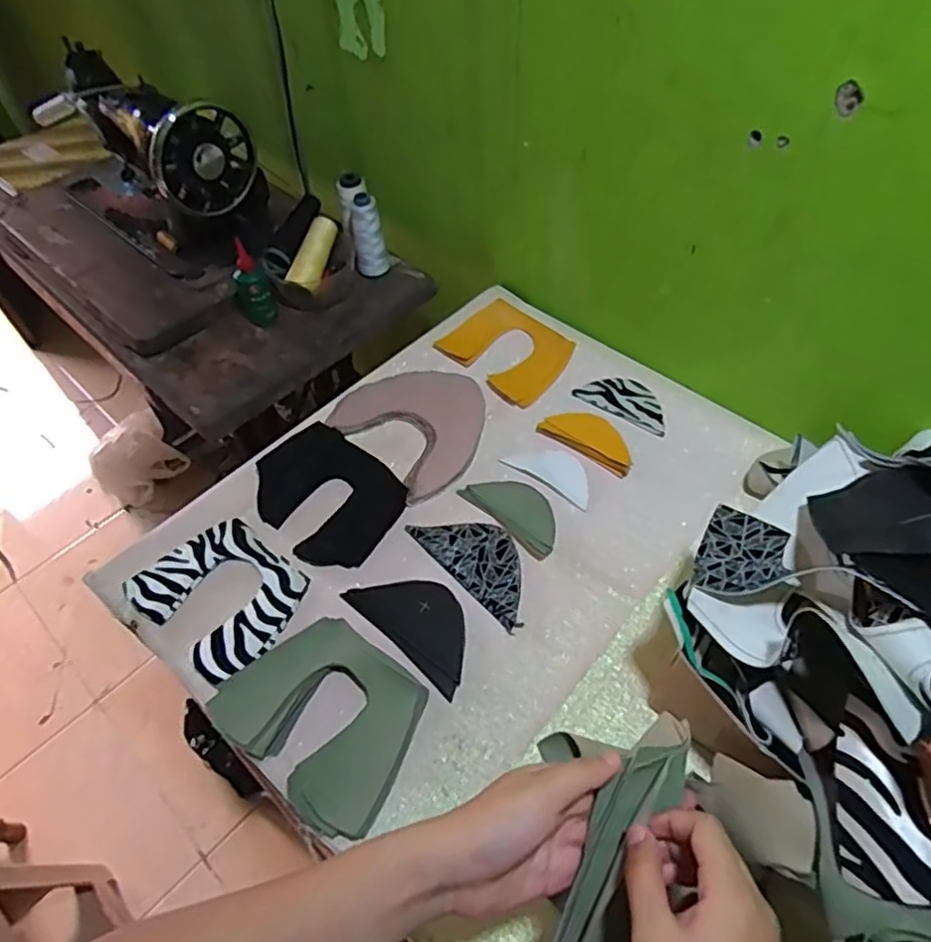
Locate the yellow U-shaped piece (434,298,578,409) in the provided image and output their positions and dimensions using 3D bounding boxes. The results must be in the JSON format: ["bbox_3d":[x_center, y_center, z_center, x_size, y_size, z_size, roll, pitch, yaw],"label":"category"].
[{"bbox_3d":[0.054,-0.155,0.829,0.145,0.016,0.120,35,63,27],"label":"yellow U-shaped piece"}]

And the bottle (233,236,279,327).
[{"bbox_3d":[-0.284,-0.247,0.871,0.047,0.100,0.047,-25,55,-14],"label":"bottle"}]

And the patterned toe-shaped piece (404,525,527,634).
[{"bbox_3d":[0.017,0.086,0.657,0.069,0.004,0.148,-37,59,-21],"label":"patterned toe-shaped piece"}]

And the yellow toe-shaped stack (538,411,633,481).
[{"bbox_3d":[0.140,-0.040,0.736,0.112,0.020,0.046,32,62,25],"label":"yellow toe-shaped stack"}]

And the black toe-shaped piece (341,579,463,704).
[{"bbox_3d":[-0.042,0.140,0.622,0.139,0.004,0.071,36,64,27],"label":"black toe-shaped piece"}]

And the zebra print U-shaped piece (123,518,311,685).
[{"bbox_3d":[-0.237,0.118,0.645,0.153,0.013,0.126,31,62,25],"label":"zebra print U-shaped piece"}]

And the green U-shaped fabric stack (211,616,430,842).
[{"bbox_3d":[-0.116,0.208,0.566,0.167,0.022,0.133,32,62,26],"label":"green U-shaped fabric stack"}]

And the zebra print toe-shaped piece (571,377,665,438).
[{"bbox_3d":[0.189,-0.084,0.777,0.111,0.009,0.057,26,60,22],"label":"zebra print toe-shaped piece"}]

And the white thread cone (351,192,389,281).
[{"bbox_3d":[-0.136,-0.323,0.914,0.043,0.110,0.043,-11,53,-3],"label":"white thread cone"}]

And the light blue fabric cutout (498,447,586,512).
[{"bbox_3d":[0.098,-0.002,0.721,0.104,0.004,0.052,32,62,25],"label":"light blue fabric cutout"}]

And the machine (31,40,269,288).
[{"bbox_3d":[-0.482,-0.474,0.971,0.419,0.205,0.170,37,64,28],"label":"machine"}]

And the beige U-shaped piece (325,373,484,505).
[{"bbox_3d":[-0.047,-0.059,0.759,0.161,0.023,0.162,-38,59,-21],"label":"beige U-shaped piece"}]

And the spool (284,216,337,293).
[{"bbox_3d":[-0.204,-0.295,0.901,0.034,0.035,0.106,16,78,16],"label":"spool"}]

